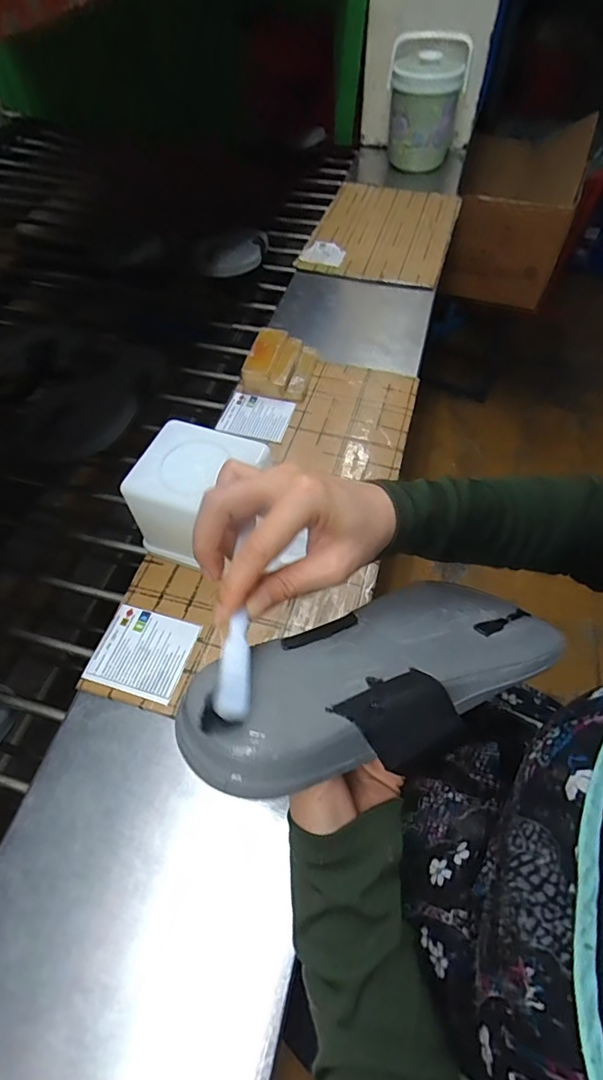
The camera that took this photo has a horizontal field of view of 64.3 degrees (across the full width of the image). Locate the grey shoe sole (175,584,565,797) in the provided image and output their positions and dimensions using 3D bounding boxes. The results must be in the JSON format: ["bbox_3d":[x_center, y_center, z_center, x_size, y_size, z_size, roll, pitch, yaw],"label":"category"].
[{"bbox_3d":[0.061,0.073,0.287,0.267,0.036,0.094,-10,50,-37],"label":"grey shoe sole"}]

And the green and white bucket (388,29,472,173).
[{"bbox_3d":[0.245,-0.872,0.952,0.152,0.187,0.142,7,58,6],"label":"green and white bucket"}]

